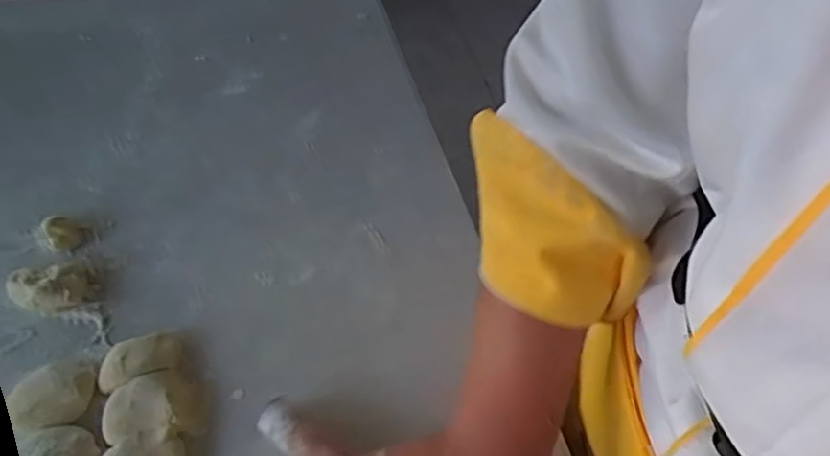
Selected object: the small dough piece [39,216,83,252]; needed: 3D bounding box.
[{"bbox_3d":[-0.280,0.002,0.530,0.027,0.016,0.031,-28,58,-26],"label":"small dough piece"}]

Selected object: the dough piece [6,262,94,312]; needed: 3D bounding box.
[{"bbox_3d":[-0.271,0.045,0.497,0.055,0.016,0.037,-17,54,-19],"label":"dough piece"}]

